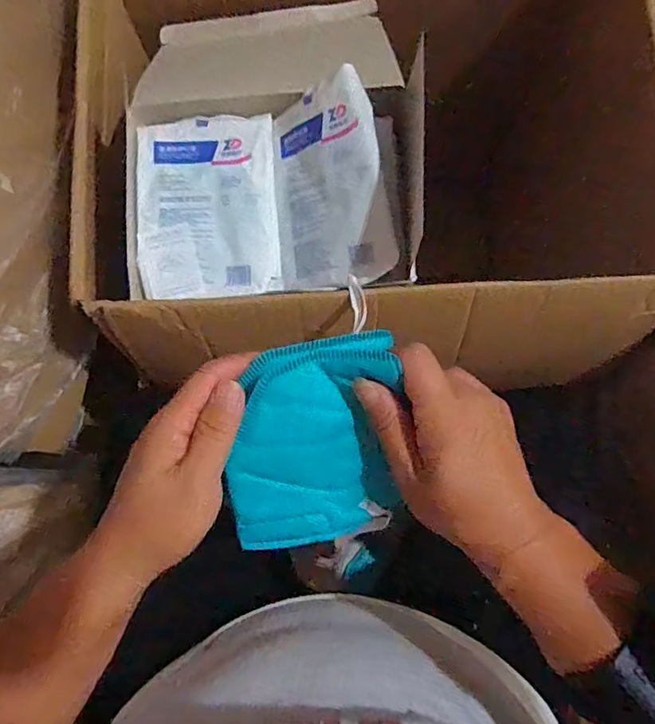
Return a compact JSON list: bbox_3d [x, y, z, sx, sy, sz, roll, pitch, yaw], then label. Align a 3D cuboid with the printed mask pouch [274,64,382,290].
[{"bbox_3d":[-0.004,-0.163,0.496,0.117,0.011,0.180,-11,88,35],"label":"printed mask pouch"}]

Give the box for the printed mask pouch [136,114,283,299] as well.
[{"bbox_3d":[-0.114,-0.150,0.509,0.131,0.024,0.168,-2,79,0],"label":"printed mask pouch"}]

